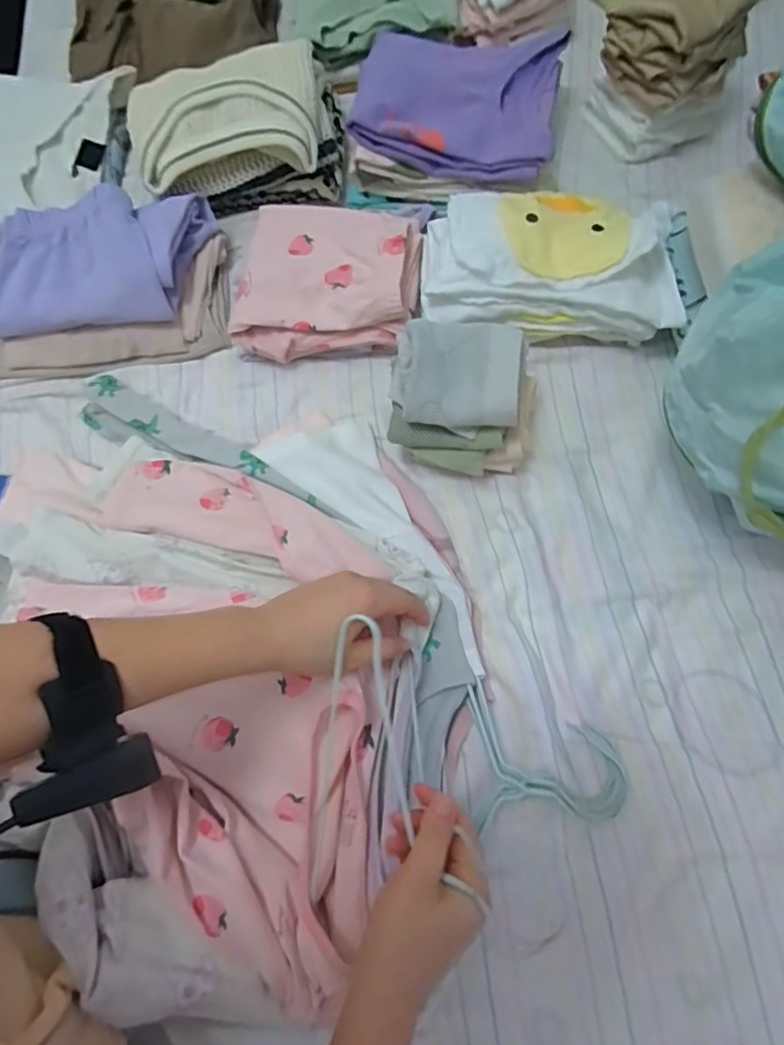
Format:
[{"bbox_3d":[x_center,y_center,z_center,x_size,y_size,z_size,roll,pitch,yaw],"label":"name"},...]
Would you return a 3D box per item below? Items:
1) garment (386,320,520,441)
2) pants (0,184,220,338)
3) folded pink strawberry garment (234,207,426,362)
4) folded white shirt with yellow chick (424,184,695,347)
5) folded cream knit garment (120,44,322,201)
[{"bbox_3d":[0.053,-0.123,0.467,0.104,0.030,0.087,7,76,5],"label":"garment"},{"bbox_3d":[-0.301,-0.262,0.564,0.231,0.043,0.134,-5,76,-1],"label":"pants"},{"bbox_3d":[-0.064,-0.247,0.570,0.177,0.061,0.172,8,76,2],"label":"folded pink strawberry garment"},{"bbox_3d":[0.147,-0.240,0.540,0.232,0.081,0.124,2,76,1],"label":"folded white shirt with yellow chick"},{"bbox_3d":[-0.180,-0.419,0.582,0.204,0.057,0.144,-5,76,-1],"label":"folded cream knit garment"}]

